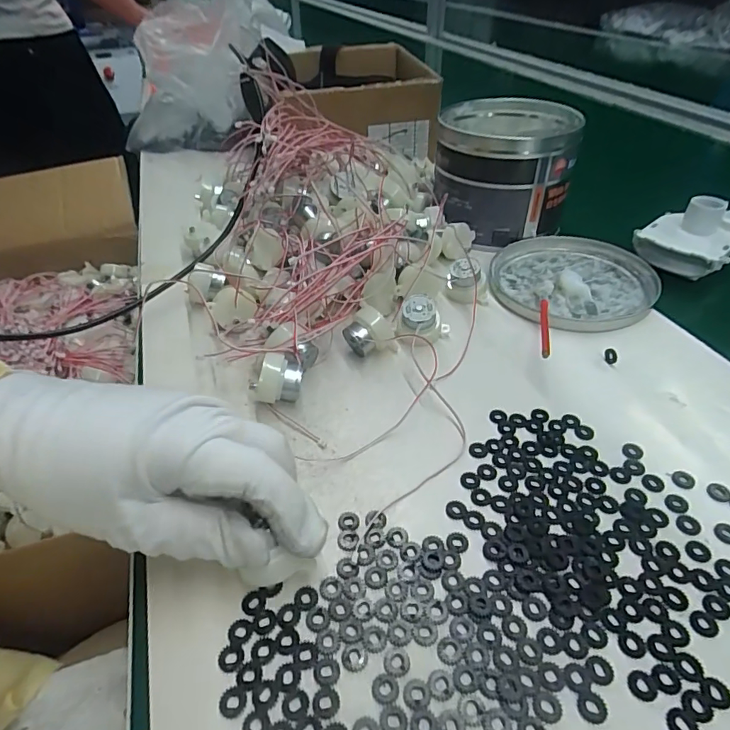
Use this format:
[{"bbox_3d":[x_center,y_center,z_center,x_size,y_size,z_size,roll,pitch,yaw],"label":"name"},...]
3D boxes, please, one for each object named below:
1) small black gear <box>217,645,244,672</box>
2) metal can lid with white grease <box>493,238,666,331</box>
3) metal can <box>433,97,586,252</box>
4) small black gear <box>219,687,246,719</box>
[{"bbox_3d":[-0.056,0.122,0.203,0.010,0.004,0.010,-2,40,2],"label":"small black gear"},{"bbox_3d":[0.173,-0.072,0.414,0.133,0.015,0.125,-2,40,2],"label":"metal can lid with white grease"},{"bbox_3d":[0.132,-0.185,0.476,0.122,0.103,0.130,5,41,10],"label":"metal can"},{"bbox_3d":[-0.052,0.132,0.192,0.011,0.004,0.011,-2,40,2],"label":"small black gear"}]

